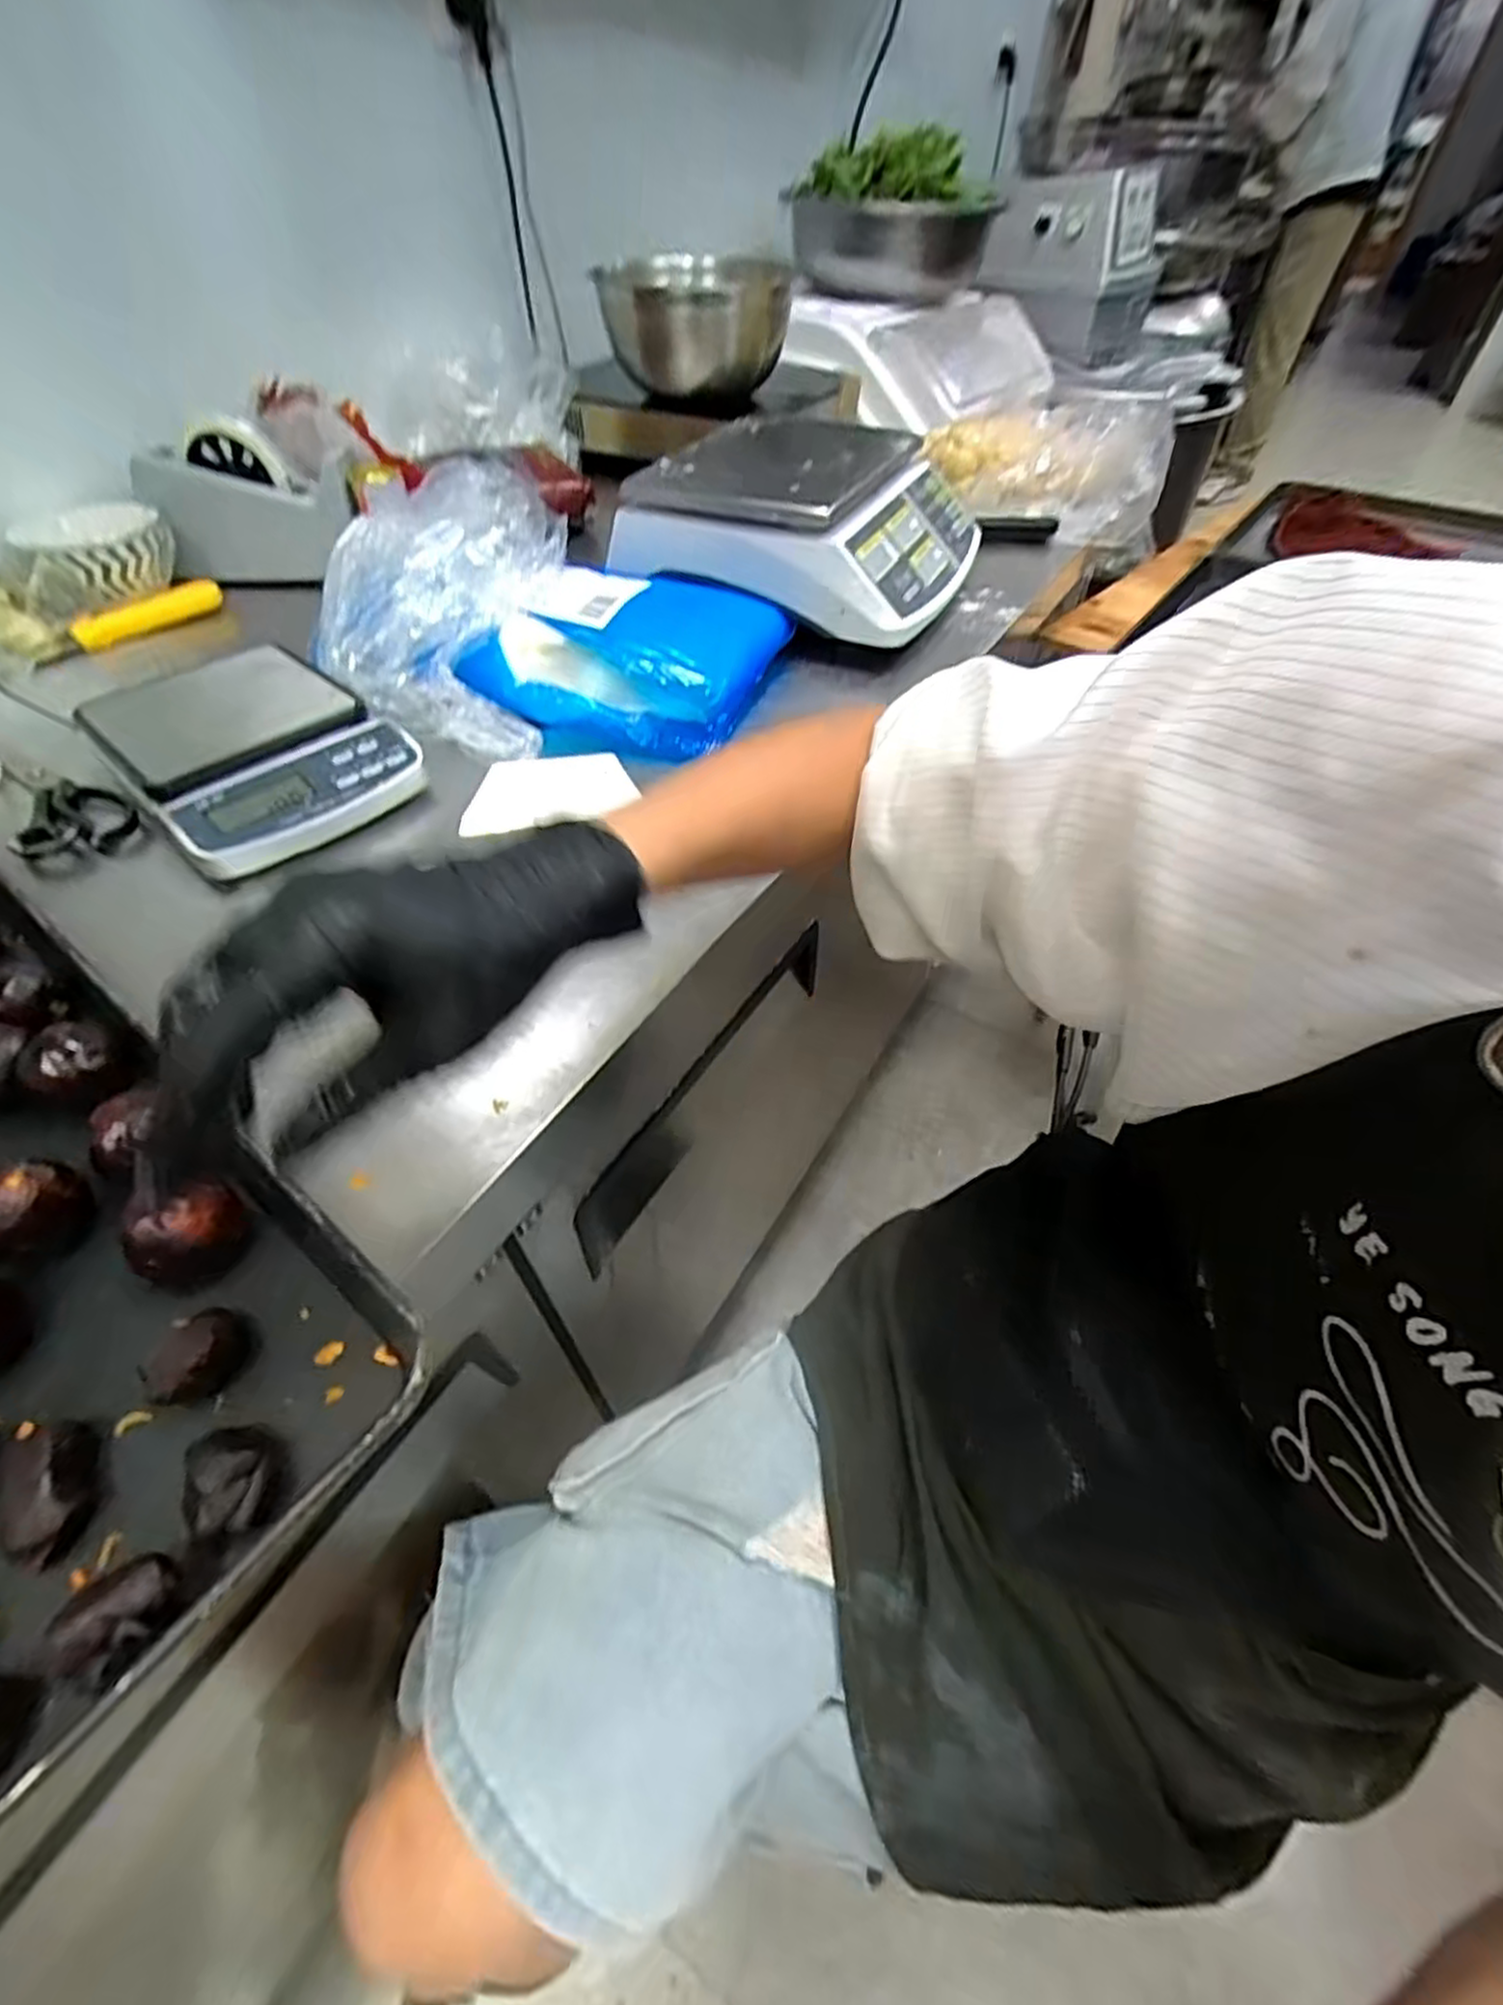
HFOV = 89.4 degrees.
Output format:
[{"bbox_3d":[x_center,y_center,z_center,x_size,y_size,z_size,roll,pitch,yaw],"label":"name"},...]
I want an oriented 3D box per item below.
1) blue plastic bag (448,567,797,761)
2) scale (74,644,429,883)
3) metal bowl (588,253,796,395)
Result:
[{"bbox_3d":[-0.092,-0.291,0.627,0.195,0.065,0.210,16,51,14],"label":"blue plastic bag"},{"bbox_3d":[-0.347,-0.177,0.530,0.201,0.053,0.155,34,57,26],"label":"scale"},{"bbox_3d":[-0.076,-0.861,0.970,0.217,0.114,0.231,-12,50,-10],"label":"metal bowl"}]

